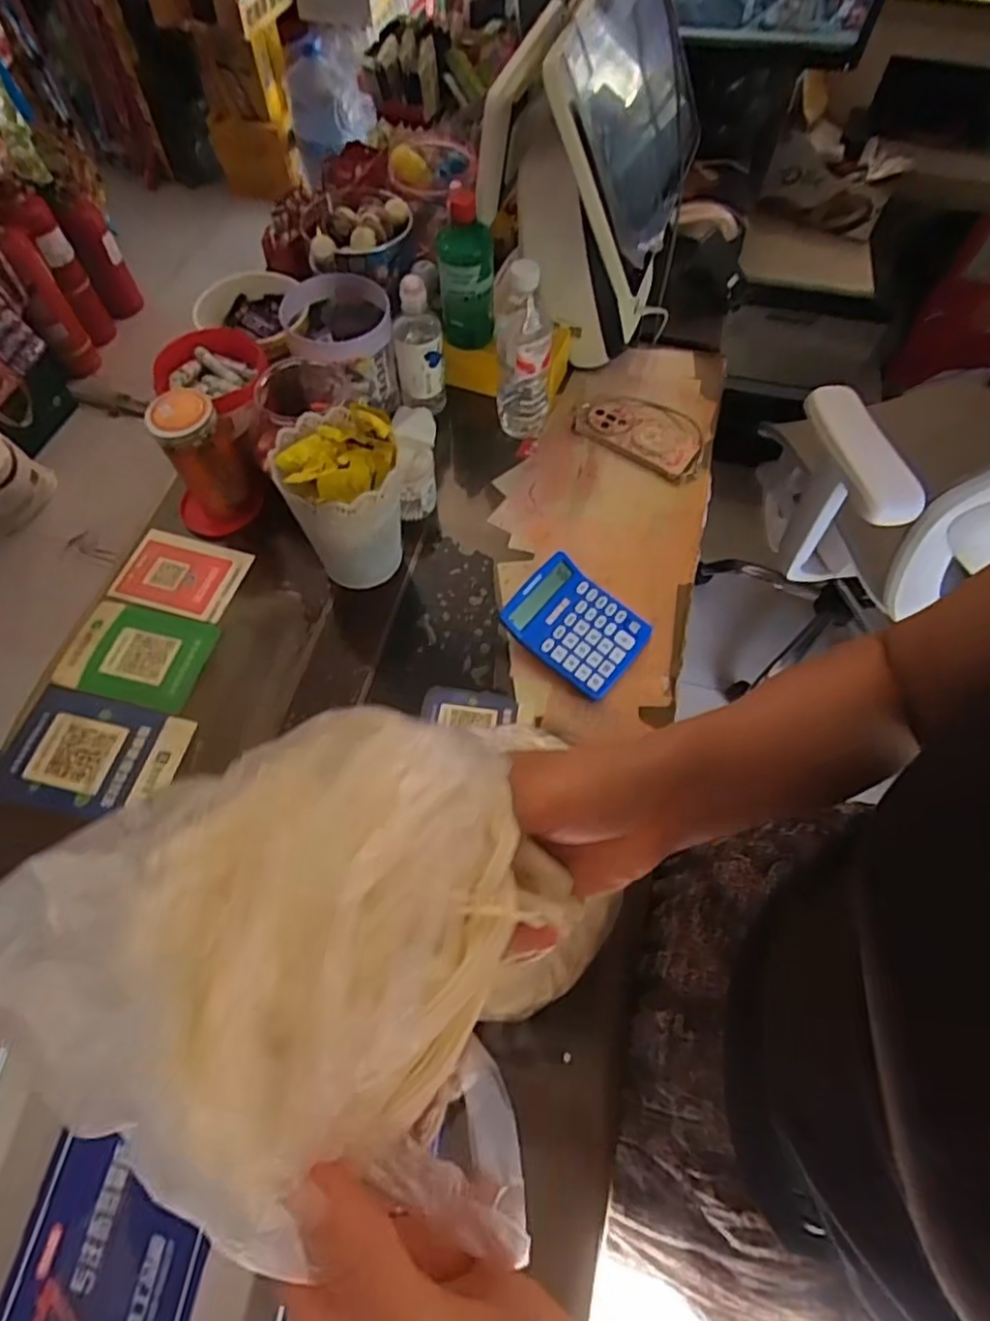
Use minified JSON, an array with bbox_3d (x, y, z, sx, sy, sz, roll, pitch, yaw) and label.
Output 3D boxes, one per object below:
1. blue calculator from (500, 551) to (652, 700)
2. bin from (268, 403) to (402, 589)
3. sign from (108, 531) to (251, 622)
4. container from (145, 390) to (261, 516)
[{"bbox_3d":[0.091,-0.039,0.751,0.145,0.044,0.118,33,67,16],"label":"blue calculator"},{"bbox_3d":[-0.163,-0.170,0.744,0.123,0.175,0.127,-11,63,-6],"label":"bin"},{"bbox_3d":[-0.380,-0.106,0.809,0.148,0.010,0.103,13,65,9],"label":"sign"},{"bbox_3d":[-0.337,-0.236,0.777,0.070,0.142,0.064,0,63,0],"label":"container"}]

